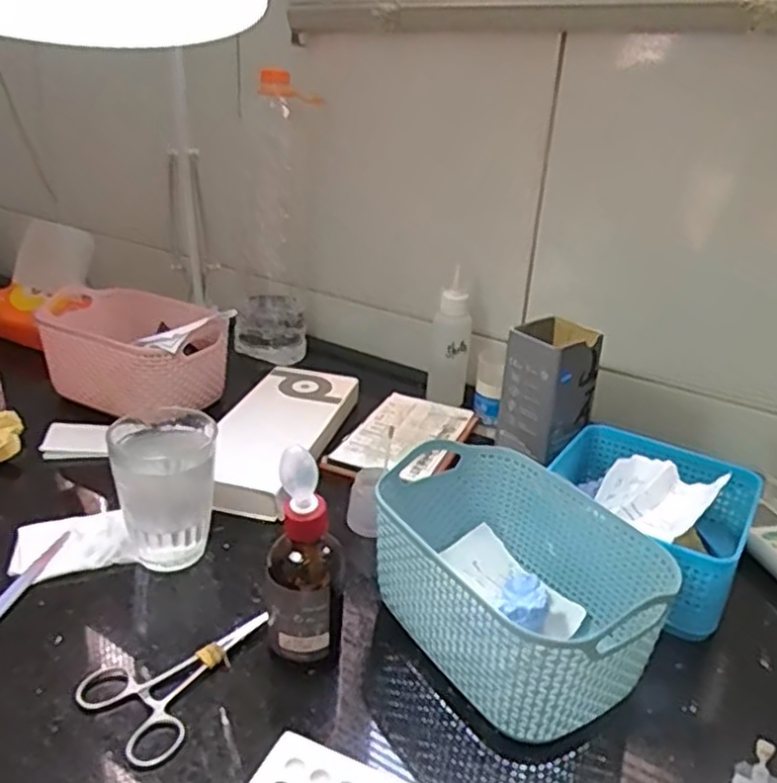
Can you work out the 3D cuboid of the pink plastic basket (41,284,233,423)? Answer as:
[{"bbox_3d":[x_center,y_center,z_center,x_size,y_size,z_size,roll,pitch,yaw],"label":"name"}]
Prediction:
[{"bbox_3d":[-0.255,-0.041,0.678,0.204,0.071,0.110,24,32,36],"label":"pink plastic basket"}]

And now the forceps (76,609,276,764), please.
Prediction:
[{"bbox_3d":[-0.109,0.152,0.391,0.067,0.007,0.102,23,32,35],"label":"forceps"}]

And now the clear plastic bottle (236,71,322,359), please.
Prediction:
[{"bbox_3d":[-0.128,-0.182,0.788,0.103,0.284,0.079,-3,26,-11],"label":"clear plastic bottle"}]

